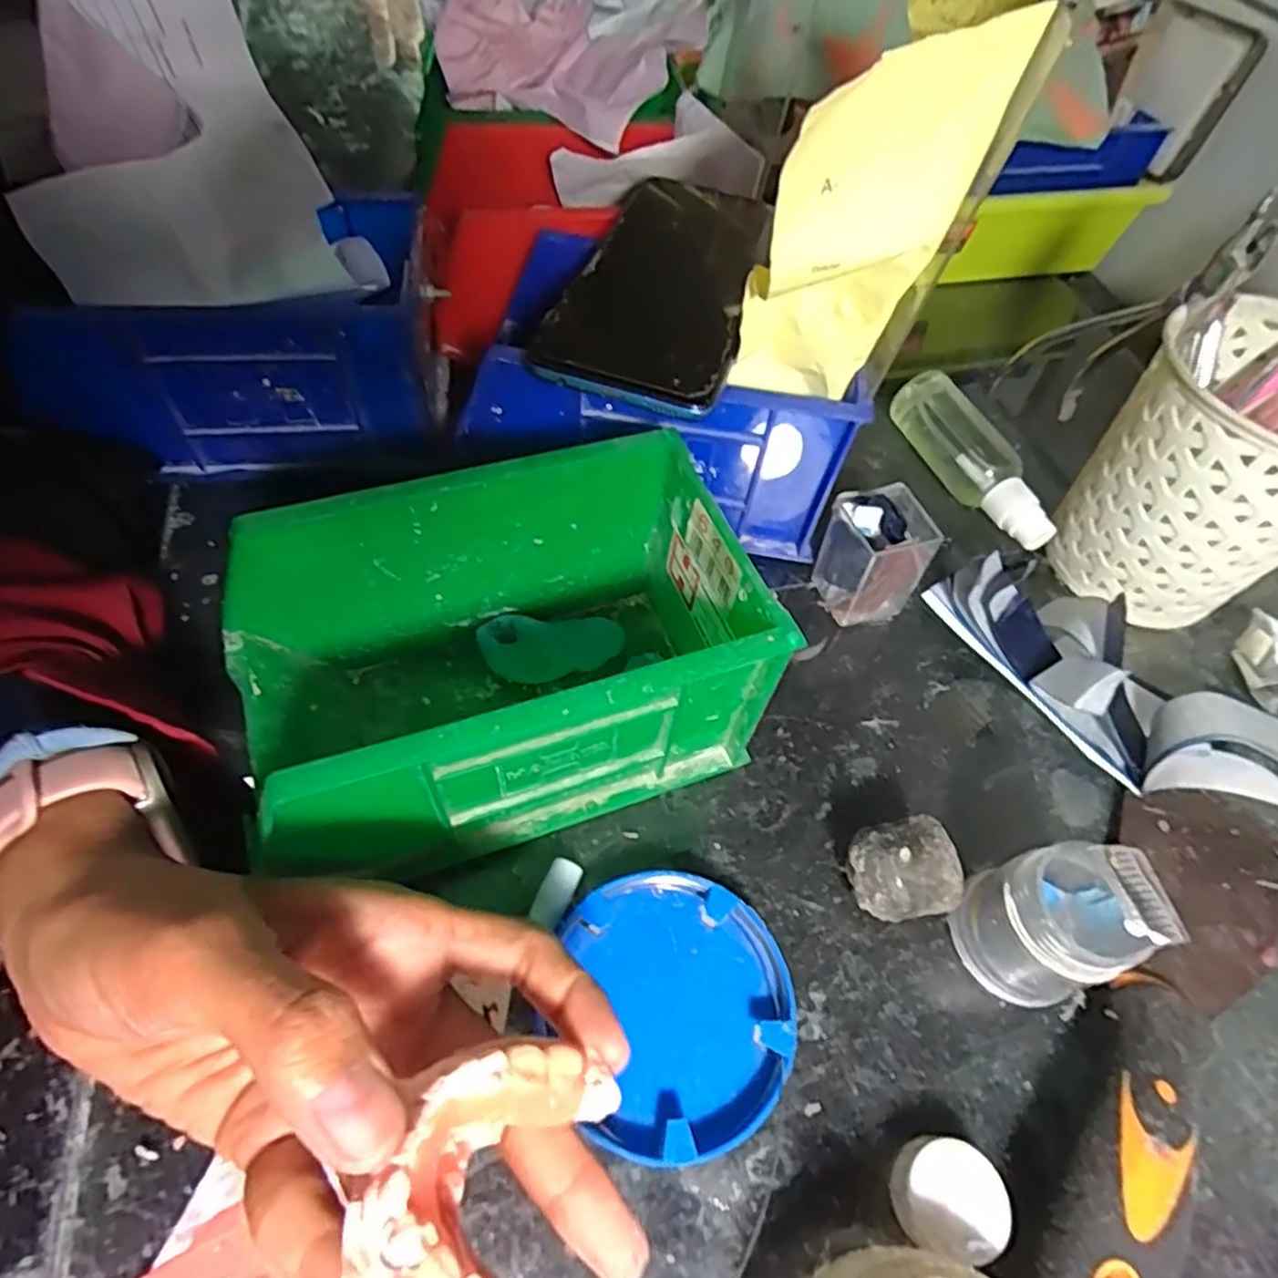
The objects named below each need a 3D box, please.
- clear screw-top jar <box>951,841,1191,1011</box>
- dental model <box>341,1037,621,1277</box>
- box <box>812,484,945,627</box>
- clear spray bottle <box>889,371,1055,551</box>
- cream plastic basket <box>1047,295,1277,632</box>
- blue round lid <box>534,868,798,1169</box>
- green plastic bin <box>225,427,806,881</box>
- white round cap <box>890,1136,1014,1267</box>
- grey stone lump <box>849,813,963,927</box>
[{"bbox_3d":[0.135,0.088,0.228,0.041,0.072,0.039,2,56,-4],"label":"clear screw-top jar"},{"bbox_3d":[-0.034,0.111,0.143,0.046,0.024,0.067,40,30,-15],"label":"dental model"},{"bbox_3d":[0.104,-0.037,0.317,0.038,0.061,0.035,-14,58,-14],"label":"box"},{"bbox_3d":[0.175,-0.089,0.380,0.032,0.035,0.114,-17,59,-16],"label":"clear spray bottle"},{"bbox_3d":[0.247,-0.069,0.316,0.091,0.119,0.097,-27,62,-21],"label":"cream plastic basket"},{"bbox_3d":[0.010,0.117,0.232,0.075,0.016,0.079,2,56,-4],"label":"blue round lid"},{"bbox_3d":[-0.049,0.010,0.253,0.160,0.092,0.095,-16,59,-15],"label":"green plastic bin"},{"bbox_3d":[0.087,0.161,0.209,0.031,0.017,0.027,2,56,-4],"label":"white round cap"},{"bbox_3d":[0.089,0.083,0.251,0.031,0.033,0.031,-10,57,-12],"label":"grey stone lump"}]

